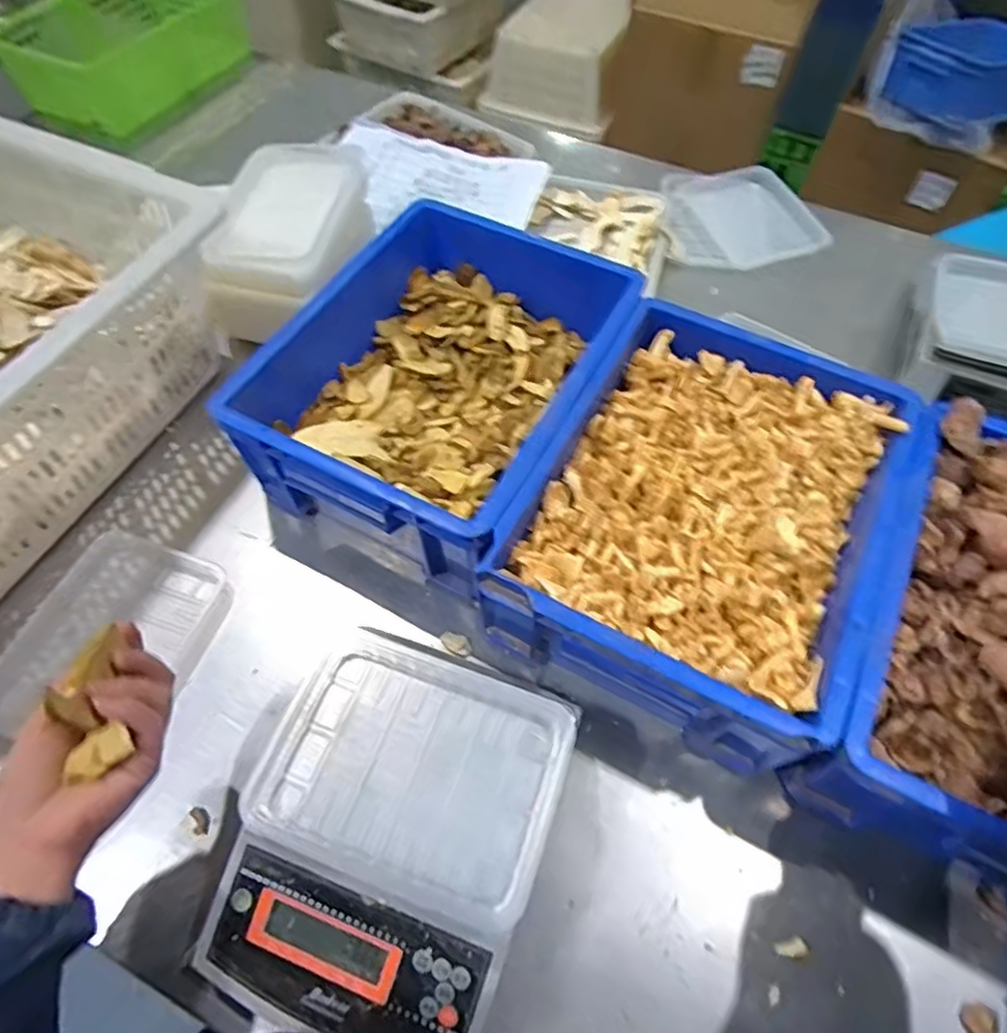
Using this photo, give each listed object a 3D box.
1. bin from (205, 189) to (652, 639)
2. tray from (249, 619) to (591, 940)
[{"bbox_3d":[-0.060,-0.110,0.624,0.261,0.144,0.362,26,61,14],"label":"bin"},{"bbox_3d":[-0.058,0.163,0.431,0.190,0.030,0.149,18,61,10],"label":"tray"}]

